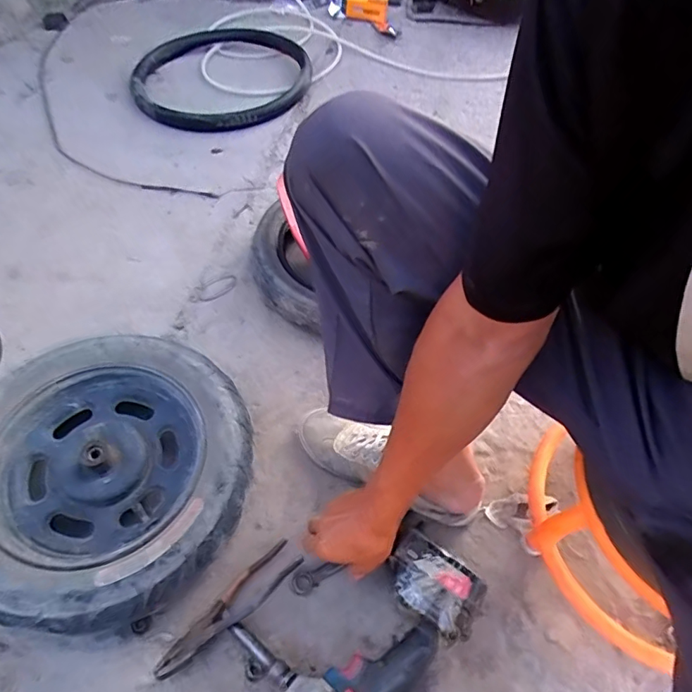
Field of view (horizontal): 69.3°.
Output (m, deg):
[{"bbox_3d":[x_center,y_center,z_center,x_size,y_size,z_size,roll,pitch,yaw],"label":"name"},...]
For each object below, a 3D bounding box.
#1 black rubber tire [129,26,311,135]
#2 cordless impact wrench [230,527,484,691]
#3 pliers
[{"bbox_3d":[-0.325,-0.727,1.324,0.493,0.058,0.451,-36,62,-27],"label":"black rubber tire"},{"bbox_3d":[0.020,0.318,0.572,0.195,0.082,0.232,36,58,22],"label":"cordless impact wrench"},{"bbox_3d":[-0.137,0.317,0.603,0.045,0.023,0.195,37,59,23],"label":"pliers"}]

